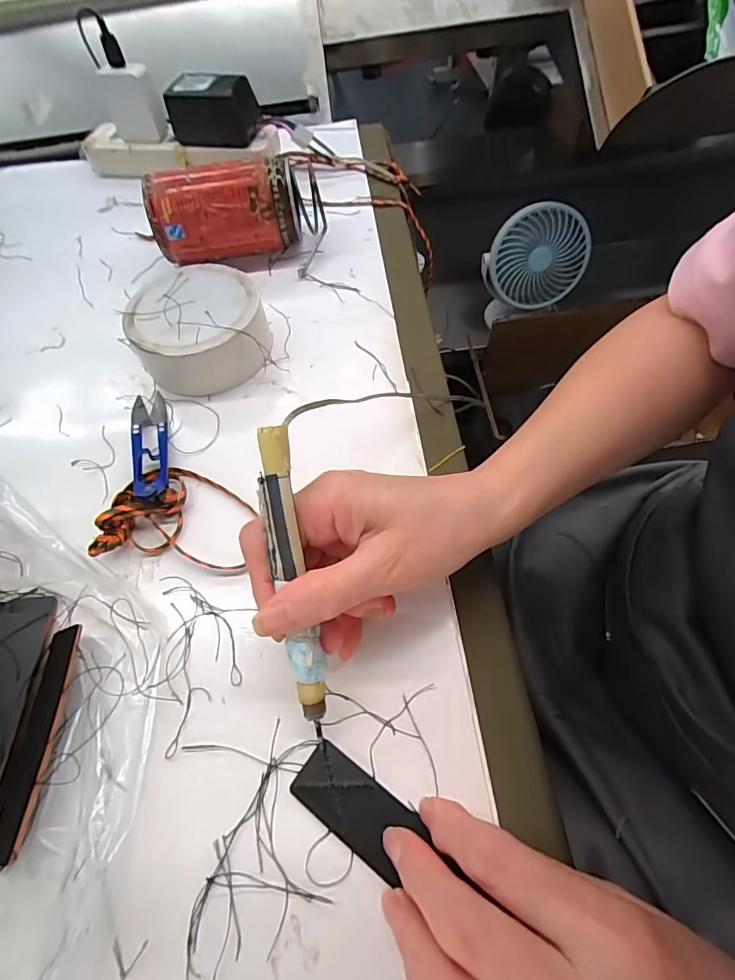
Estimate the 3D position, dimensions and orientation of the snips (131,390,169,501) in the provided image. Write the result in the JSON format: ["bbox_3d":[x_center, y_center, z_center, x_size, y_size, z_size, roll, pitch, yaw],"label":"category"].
[{"bbox_3d":[-0.138,-0.031,0.294,0.020,0.019,0.097,-18,59,-6],"label":"snips"}]

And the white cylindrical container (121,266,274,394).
[{"bbox_3d":[-0.116,-0.112,0.330,0.090,0.040,0.092,-2,59,3],"label":"white cylindrical container"}]

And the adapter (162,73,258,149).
[{"bbox_3d":[-0.142,-0.356,0.437,0.078,0.042,0.044,6,57,9],"label":"adapter"}]

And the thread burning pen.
[{"bbox_3d":[-0.031,0.040,0.197,0.016,0.012,0.131,-8,94,-1],"label":"thread burning pen"}]

